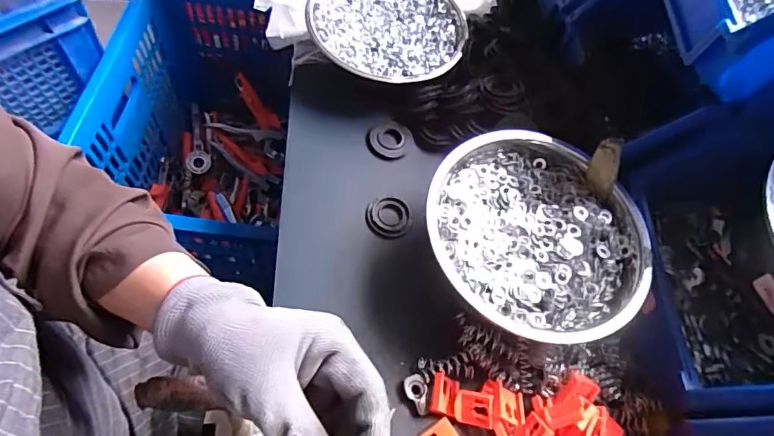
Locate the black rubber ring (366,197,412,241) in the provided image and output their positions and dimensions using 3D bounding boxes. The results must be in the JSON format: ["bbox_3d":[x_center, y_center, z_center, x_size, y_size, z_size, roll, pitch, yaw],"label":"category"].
[{"bbox_3d":[0.002,0.000,0.454,0.043,0.006,0.043,3,62,-6],"label":"black rubber ring"}]

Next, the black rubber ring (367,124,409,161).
[{"bbox_3d":[0.001,-0.080,0.496,0.043,0.004,0.043,3,62,-6],"label":"black rubber ring"}]

